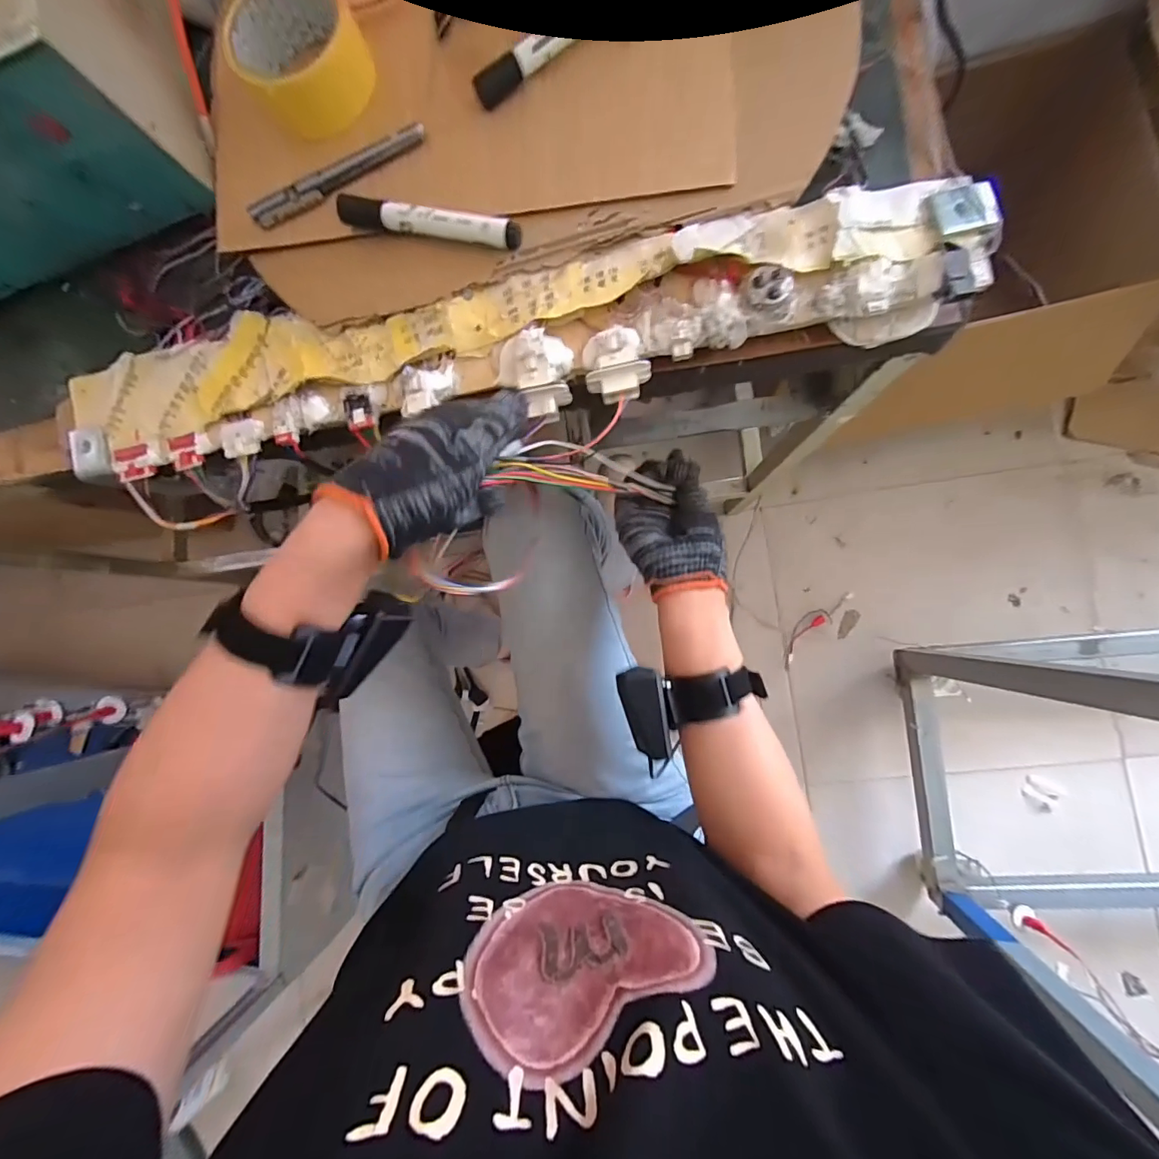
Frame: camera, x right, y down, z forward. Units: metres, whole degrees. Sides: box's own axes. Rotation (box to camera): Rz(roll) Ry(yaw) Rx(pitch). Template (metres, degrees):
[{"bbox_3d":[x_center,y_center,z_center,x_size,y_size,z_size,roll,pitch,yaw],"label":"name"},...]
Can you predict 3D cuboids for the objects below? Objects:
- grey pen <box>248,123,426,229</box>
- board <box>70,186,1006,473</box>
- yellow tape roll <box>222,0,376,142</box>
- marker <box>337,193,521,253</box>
[{"bbox_3d":[-0.177,-0.294,0.355,0.139,0.016,0.014,-20,85,6],"label":"grey pen"},{"bbox_3d":[-0.074,-0.158,0.352,0.692,0.038,0.134,-6,86,7],"label":"board"},{"bbox_3d":[-0.204,-0.380,0.352,0.092,0.040,0.084,0,87,7],"label":"yellow tape roll"},{"bbox_3d":[-0.106,-0.252,0.344,0.130,0.016,0.016,13,89,7],"label":"marker"}]

